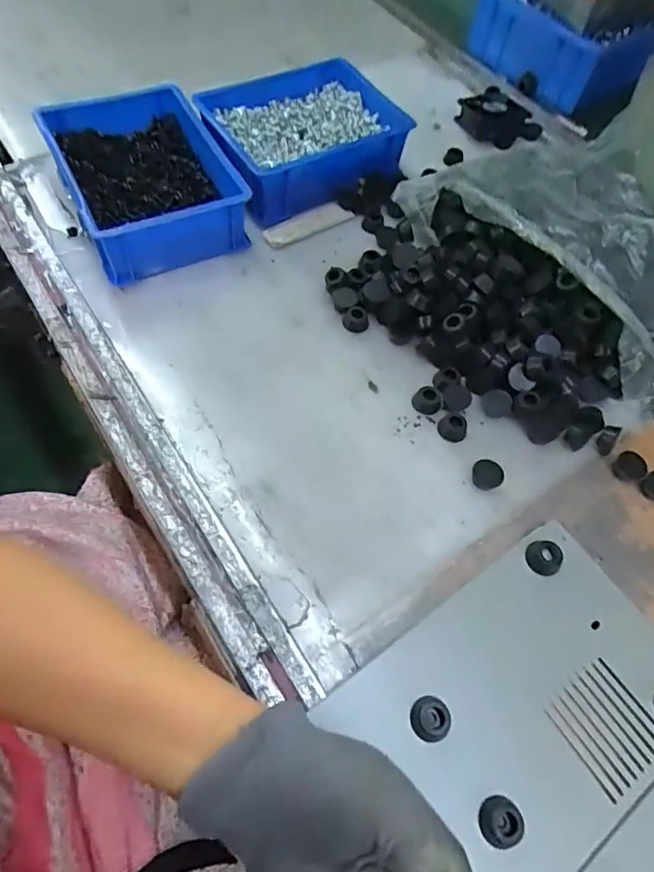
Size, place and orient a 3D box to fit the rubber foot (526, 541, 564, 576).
[{"bbox_3d":[0.158,0.088,0.378,0.022,0.015,0.024,2,61,-4],"label":"rubber foot"}]

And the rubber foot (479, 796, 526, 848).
[{"bbox_3d":[0.100,0.220,0.298,0.022,0.012,0.024,2,61,-4],"label":"rubber foot"}]

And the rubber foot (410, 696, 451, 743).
[{"bbox_3d":[0.063,0.174,0.320,0.023,0.017,0.024,2,61,-4],"label":"rubber foot"}]

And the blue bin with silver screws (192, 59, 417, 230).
[{"bbox_3d":[-0.025,-0.334,0.589,0.217,0.069,0.155,-29,68,-20],"label":"blue bin with silver screws"}]

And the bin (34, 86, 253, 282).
[{"bbox_3d":[-0.179,-0.259,0.528,0.154,0.073,0.199,-23,66,-17],"label":"bin"}]

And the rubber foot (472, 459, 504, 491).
[{"bbox_3d":[0.130,0.032,0.423,0.024,0.012,0.022,2,61,-4],"label":"rubber foot"}]

